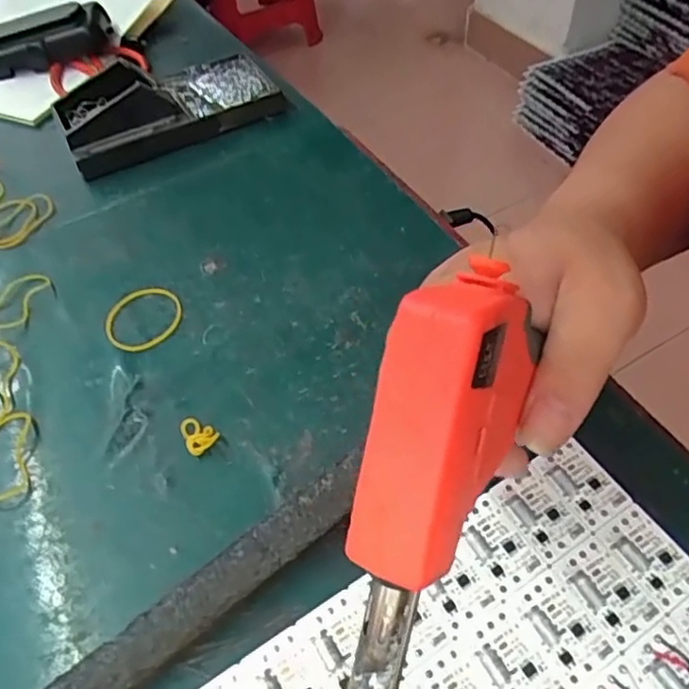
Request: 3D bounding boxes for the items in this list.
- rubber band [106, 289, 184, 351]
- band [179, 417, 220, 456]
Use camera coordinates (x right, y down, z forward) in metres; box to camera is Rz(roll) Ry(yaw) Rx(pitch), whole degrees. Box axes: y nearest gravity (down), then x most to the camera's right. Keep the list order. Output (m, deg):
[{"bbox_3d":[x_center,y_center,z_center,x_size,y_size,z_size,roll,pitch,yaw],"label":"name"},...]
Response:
[{"bbox_3d":[-0.117,-0.016,0.364,0.045,0.004,0.044,-3,54,4],"label":"rubber band"},{"bbox_3d":[-0.074,0.044,0.312,0.021,0.006,0.015,36,64,27],"label":"band"}]

